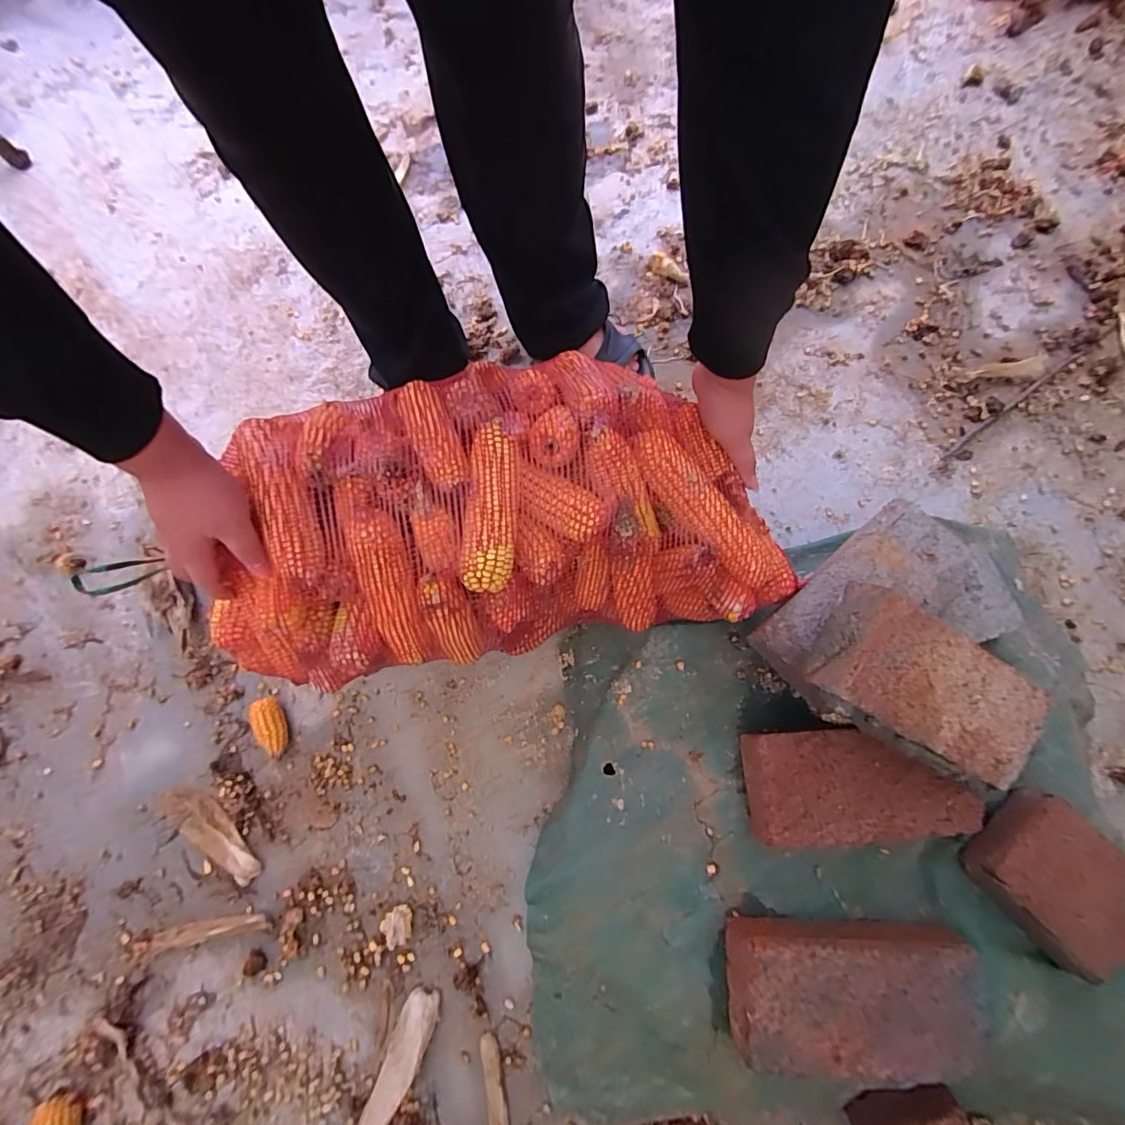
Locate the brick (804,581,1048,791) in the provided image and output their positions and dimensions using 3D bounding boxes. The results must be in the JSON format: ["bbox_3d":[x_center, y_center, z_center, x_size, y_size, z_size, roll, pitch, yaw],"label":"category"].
[{"bbox_3d":[0.356,0.122,0.478,0.241,0.053,0.109,30,88,-12],"label":"brick"}]

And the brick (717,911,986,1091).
[{"bbox_3d":[0.289,0.429,0.491,0.235,0.057,0.124,3,73,2],"label":"brick"}]

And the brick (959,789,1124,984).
[{"bbox_3d":[0.499,0.316,0.494,0.115,0.051,0.134,-40,78,-8],"label":"brick"}]

